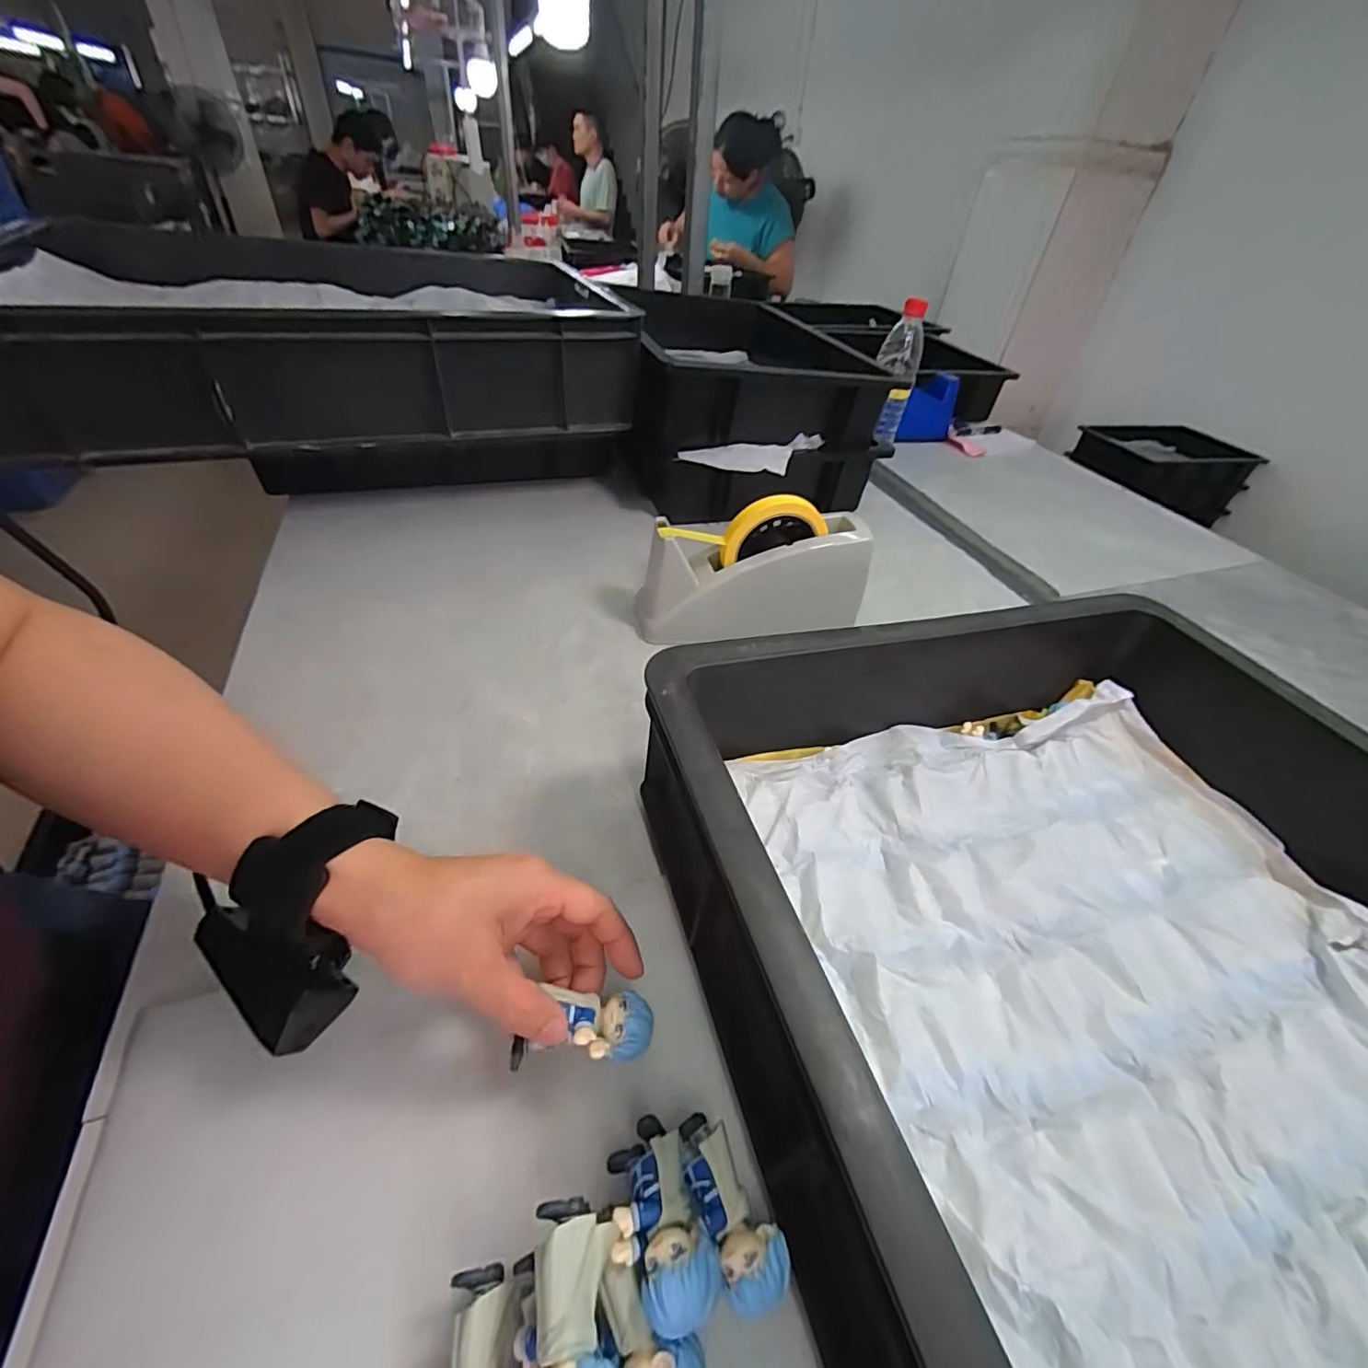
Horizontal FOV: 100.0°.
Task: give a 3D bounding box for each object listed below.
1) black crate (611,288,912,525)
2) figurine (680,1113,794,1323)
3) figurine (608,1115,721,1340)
[{"bbox_3d":[0.080,-0.390,0.804,0.310,0.182,0.441,0,42,-8],"label":"black crate"},{"bbox_3d":[0.017,0.213,0.233,0.026,0.020,0.062,-18,47,-25],"label":"figurine"},{"bbox_3d":[-0.011,0.205,0.220,0.032,0.022,0.062,-9,20,-17],"label":"figurine"}]

